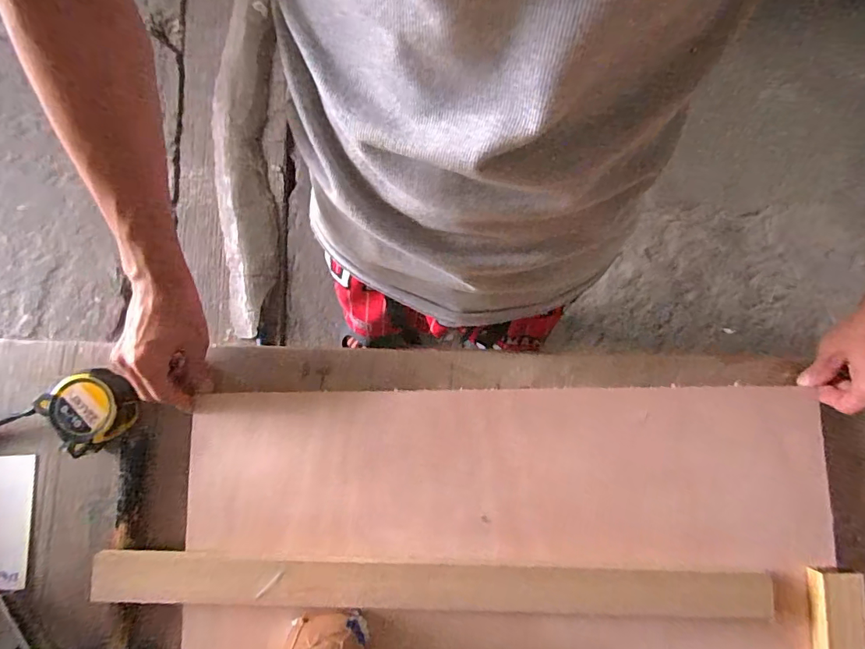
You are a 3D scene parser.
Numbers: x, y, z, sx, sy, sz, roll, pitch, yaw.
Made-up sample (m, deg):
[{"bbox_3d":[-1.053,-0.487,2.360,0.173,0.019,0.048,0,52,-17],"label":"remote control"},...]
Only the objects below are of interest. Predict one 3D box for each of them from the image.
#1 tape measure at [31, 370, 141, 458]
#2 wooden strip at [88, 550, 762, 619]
[{"bbox_3d":[-0.318,0.083,0.443,0.075,0.039,0.066,-35,80,-9],"label":"tape measure"},{"bbox_3d":[-0.002,0.230,0.421,0.577,0.016,0.040,2,79,0],"label":"wooden strip"}]

